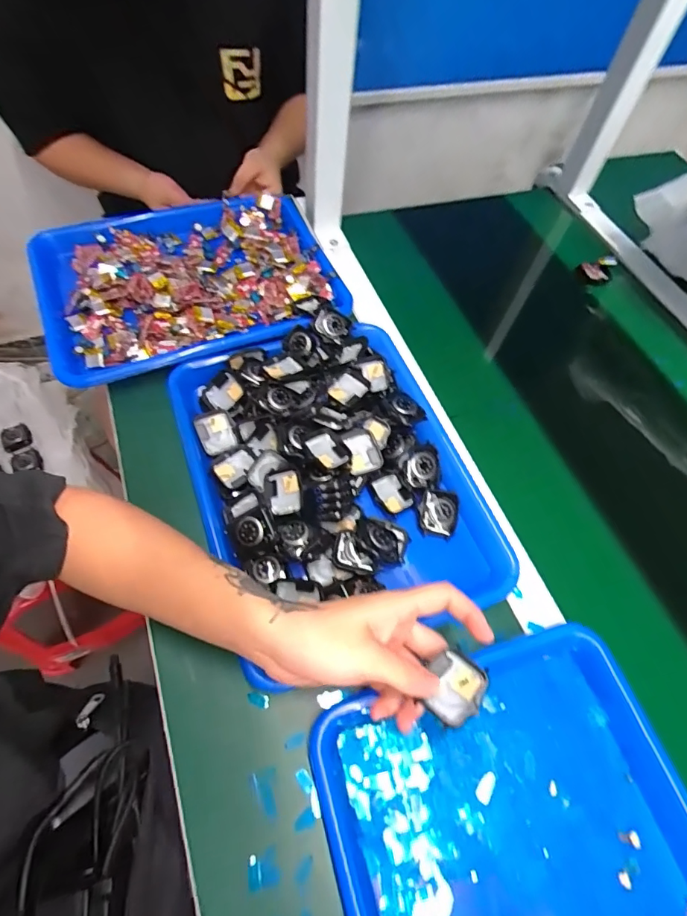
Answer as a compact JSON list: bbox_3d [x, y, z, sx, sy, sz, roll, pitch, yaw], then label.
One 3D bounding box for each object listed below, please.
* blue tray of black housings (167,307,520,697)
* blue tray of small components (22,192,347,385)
[{"bbox_3d":[-0.016,0.002,0.451,0.233,0.050,0.316,-17,63,-13],"label":"blue tray of black housings"},{"bbox_3d":[-0.188,-0.222,0.565,0.344,0.031,0.262,-19,64,-14],"label":"blue tray of small components"}]

